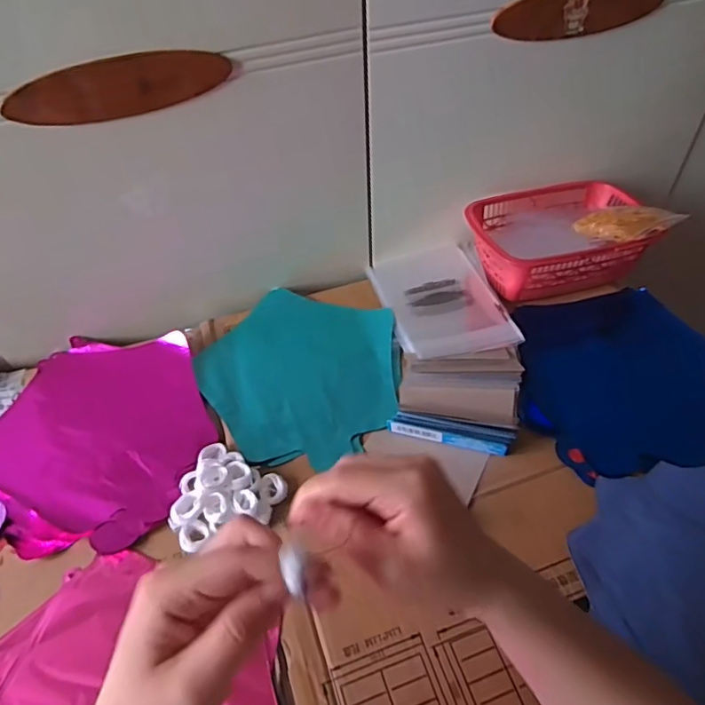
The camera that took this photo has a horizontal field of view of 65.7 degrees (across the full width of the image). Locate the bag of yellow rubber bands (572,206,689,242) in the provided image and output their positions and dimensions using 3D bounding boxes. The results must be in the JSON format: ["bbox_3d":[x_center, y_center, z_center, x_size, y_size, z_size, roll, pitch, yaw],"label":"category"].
[{"bbox_3d":[0.317,-0.148,0.640,0.114,0.026,0.051,5,45,37],"label":"bag of yellow rubber bands"}]

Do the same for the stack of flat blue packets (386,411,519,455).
[{"bbox_3d":[0.093,0.077,0.521,0.116,0.027,0.019,9,49,13],"label":"stack of flat blue packets"}]

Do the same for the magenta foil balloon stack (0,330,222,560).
[{"bbox_3d":[-0.259,0.075,0.563,0.226,0.017,0.263,-38,55,-26],"label":"magenta foil balloon stack"}]

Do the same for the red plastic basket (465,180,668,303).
[{"bbox_3d":[0.257,-0.133,0.691,0.214,0.088,0.147,-16,50,-10],"label":"red plastic basket"}]

